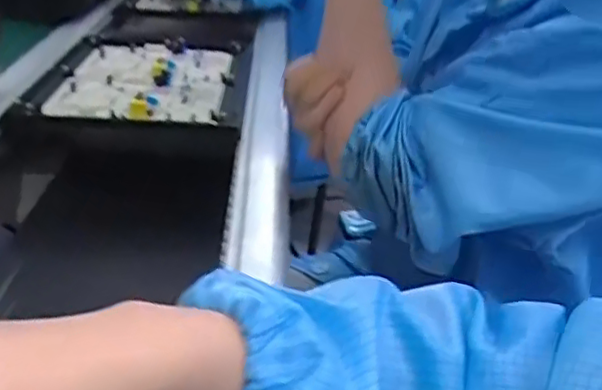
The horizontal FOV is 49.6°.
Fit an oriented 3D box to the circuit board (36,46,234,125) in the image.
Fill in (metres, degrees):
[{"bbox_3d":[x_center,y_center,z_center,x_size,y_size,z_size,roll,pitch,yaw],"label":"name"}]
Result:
[{"bbox_3d":[-0.206,-0.157,0.863,0.212,0.012,0.281,2,30,-5],"label":"circuit board"}]

